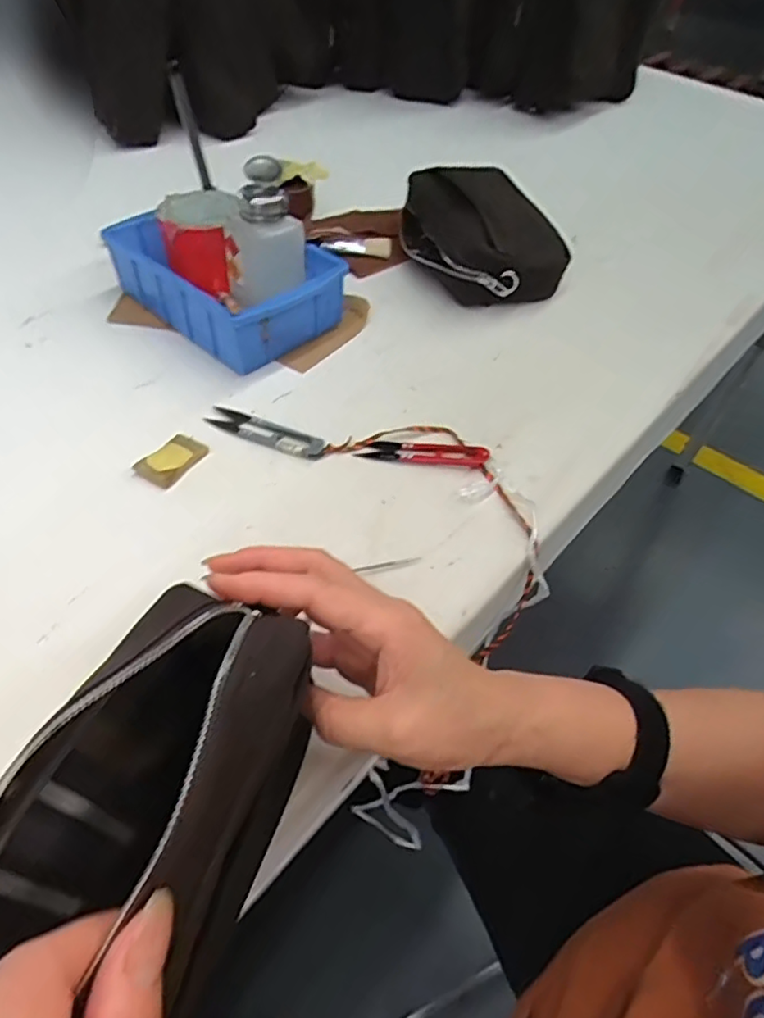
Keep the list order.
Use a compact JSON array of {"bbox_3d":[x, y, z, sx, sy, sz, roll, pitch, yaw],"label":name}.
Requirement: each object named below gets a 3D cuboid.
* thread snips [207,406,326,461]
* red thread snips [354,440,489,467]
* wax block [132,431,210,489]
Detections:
[{"bbox_3d":[-0.092,-0.062,0.479,0.101,0.006,0.025,22,53,14],"label":"thread snips"},{"bbox_3d":[0.033,-0.045,0.471,0.095,0.009,0.024,11,51,5],"label":"red thread snips"},{"bbox_3d":[-0.156,-0.038,0.455,0.031,0.010,0.051,26,54,17],"label":"wax block"}]

